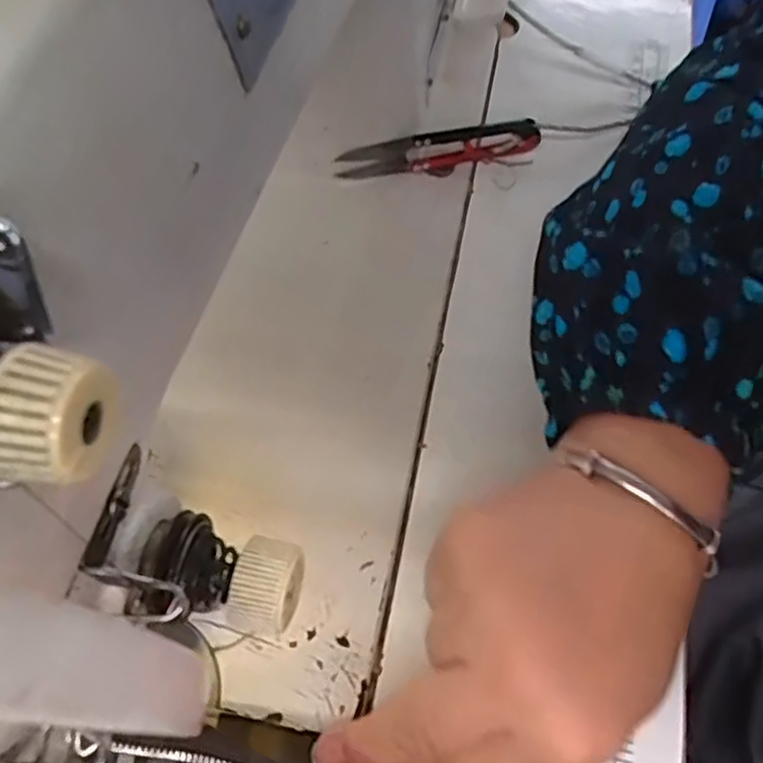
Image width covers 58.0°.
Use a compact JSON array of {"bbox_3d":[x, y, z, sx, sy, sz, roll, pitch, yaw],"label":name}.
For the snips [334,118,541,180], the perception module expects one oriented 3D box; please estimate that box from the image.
[{"bbox_3d":[0.030,-0.121,0.358,0.106,0.026,0.010,-6,61,-6],"label":"snips"}]

